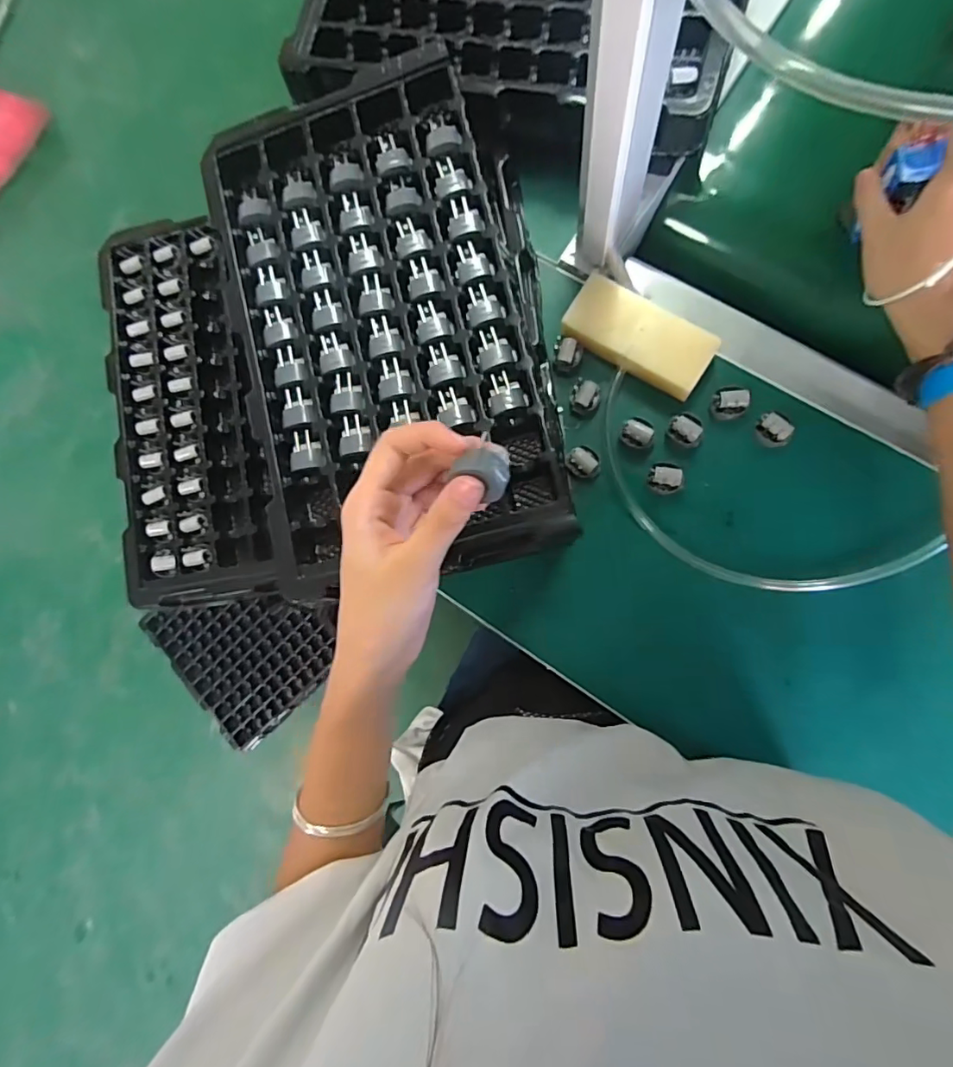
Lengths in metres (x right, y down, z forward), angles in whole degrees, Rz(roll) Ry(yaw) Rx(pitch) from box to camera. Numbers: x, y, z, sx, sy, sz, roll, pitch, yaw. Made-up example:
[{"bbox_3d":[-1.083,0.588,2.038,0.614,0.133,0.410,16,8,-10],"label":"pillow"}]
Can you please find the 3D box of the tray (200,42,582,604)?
[{"bbox_3d":[-0.066,-0.145,0.375,0.216,0.035,0.345,-12,82,8],"label":"tray"}]

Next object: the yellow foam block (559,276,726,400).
[{"bbox_3d":[0.133,-0.160,0.437,0.117,0.023,0.053,31,90,11],"label":"yellow foam block"}]

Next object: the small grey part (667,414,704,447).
[{"bbox_3d":[0.171,-0.084,0.433,0.028,0.013,0.022,41,91,11],"label":"small grey part"}]

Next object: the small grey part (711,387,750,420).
[{"bbox_3d":[0.204,-0.106,0.425,0.026,0.017,0.026,-8,83,8],"label":"small grey part"}]

